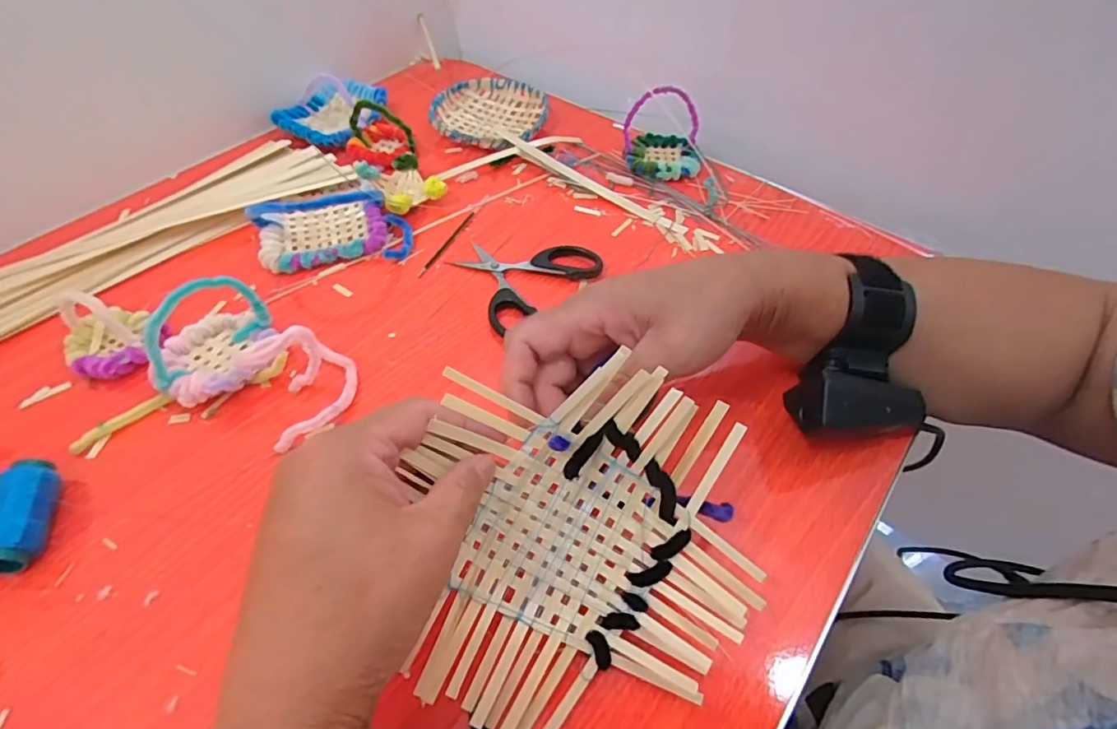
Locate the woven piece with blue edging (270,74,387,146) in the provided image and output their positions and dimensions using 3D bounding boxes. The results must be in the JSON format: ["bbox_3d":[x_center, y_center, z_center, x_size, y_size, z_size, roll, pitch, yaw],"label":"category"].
[{"bbox_3d":[-0.214,-0.249,0.505,0.091,0.034,0.093,1,53,-1],"label":"woven piece with blue edging"}]

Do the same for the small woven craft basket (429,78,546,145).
[{"bbox_3d":[-0.065,-0.241,0.514,0.106,0.020,0.100,1,53,-1],"label":"small woven craft basket"}]

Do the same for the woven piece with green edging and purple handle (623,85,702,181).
[{"bbox_3d":[0.092,-0.202,0.462,0.065,0.058,0.060,-1,53,-2],"label":"woven piece with green edging and purple handle"}]

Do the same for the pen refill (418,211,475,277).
[{"bbox_3d":[-0.087,-0.095,0.417,0.005,0.006,0.077,22,56,14],"label":"pen refill"}]

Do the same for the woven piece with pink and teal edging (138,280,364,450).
[{"bbox_3d":[-0.189,-0.008,0.318,0.132,0.053,0.073,20,55,13],"label":"woven piece with pink and teal edging"}]

